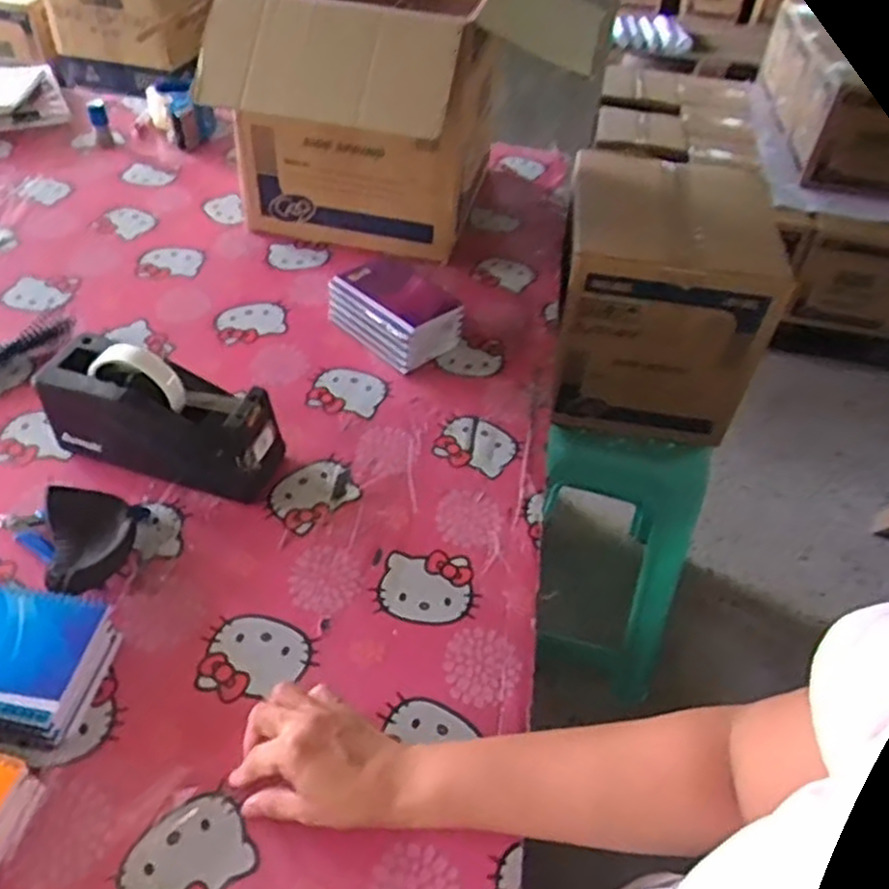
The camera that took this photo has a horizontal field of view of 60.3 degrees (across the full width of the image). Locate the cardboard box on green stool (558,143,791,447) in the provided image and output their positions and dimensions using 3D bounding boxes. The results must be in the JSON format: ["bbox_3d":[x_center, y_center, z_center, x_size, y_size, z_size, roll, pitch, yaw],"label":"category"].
[{"bbox_3d":[0.312,-0.216,1.144,0.276,0.292,0.266,10,46,3],"label":"cardboard box on green stool"}]

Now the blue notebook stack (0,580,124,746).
[{"bbox_3d":[-0.321,0.152,0.561,0.132,0.047,0.100,10,46,3],"label":"blue notebook stack"}]

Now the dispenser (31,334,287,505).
[{"bbox_3d":[-0.255,-0.028,0.696,0.201,0.116,0.078,15,46,8],"label":"dispenser"}]

